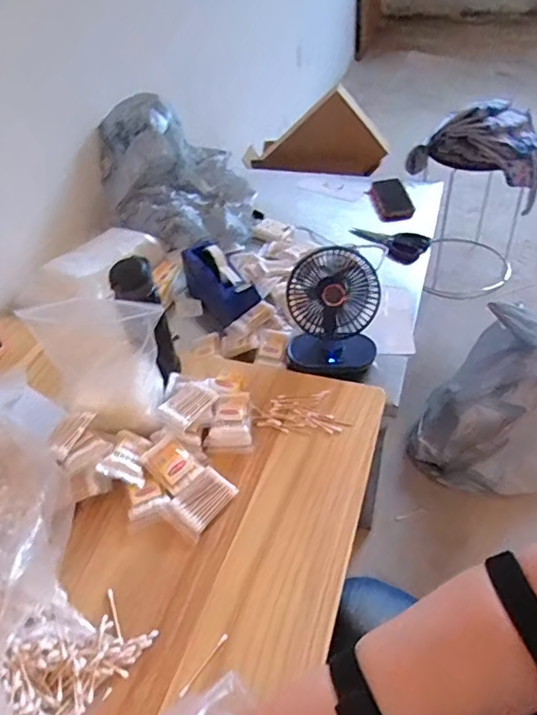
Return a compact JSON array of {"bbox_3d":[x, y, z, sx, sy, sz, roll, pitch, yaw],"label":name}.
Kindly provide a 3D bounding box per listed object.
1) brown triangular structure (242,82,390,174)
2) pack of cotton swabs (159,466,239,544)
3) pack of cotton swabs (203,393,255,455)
[{"bbox_3d":[0.138,-0.710,1.681,0.485,0.245,0.116,12,48,19],"label":"brown triangular structure"},{"bbox_3d":[-0.088,0.187,0.672,0.059,0.011,0.088,36,61,14],"label":"pack of cotton swabs"},{"bbox_3d":[-0.054,0.093,0.748,0.067,0.037,0.095,0,45,7],"label":"pack of cotton swabs"}]

